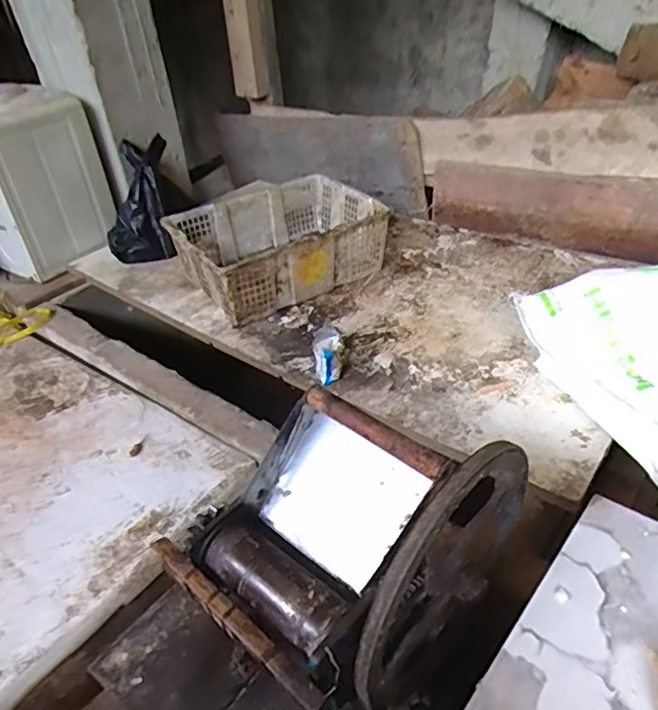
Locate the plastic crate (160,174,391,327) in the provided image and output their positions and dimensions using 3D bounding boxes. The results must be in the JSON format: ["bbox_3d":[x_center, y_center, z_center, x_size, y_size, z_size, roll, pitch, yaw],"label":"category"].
[{"bbox_3d":[-0.127,-0.276,1.404,0.473,0.178,0.349,-26,42,-25],"label":"plastic crate"}]

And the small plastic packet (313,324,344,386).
[{"bbox_3d":[-0.002,-0.013,1.114,0.059,0.046,0.166,-6,37,0],"label":"small plastic packet"}]

